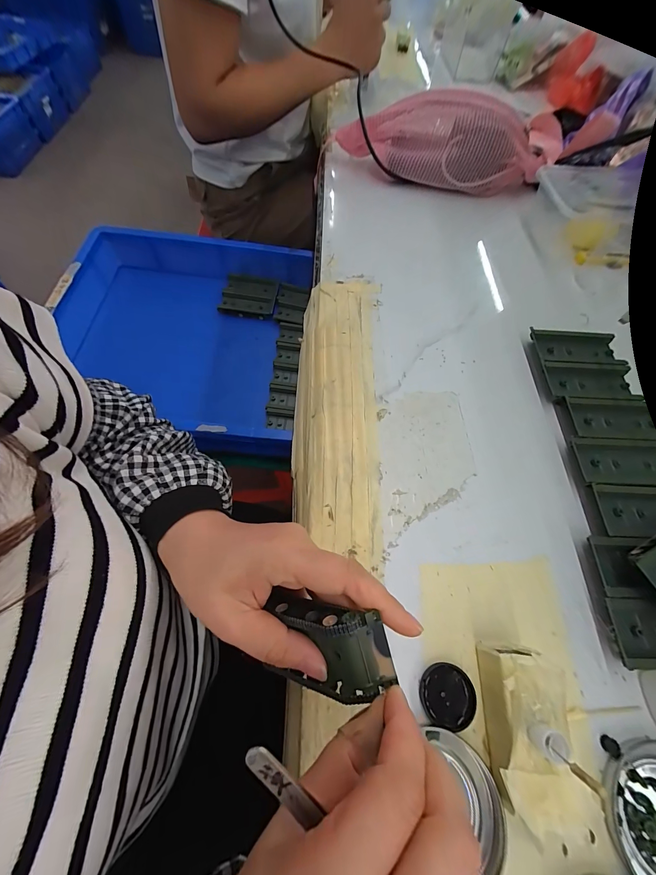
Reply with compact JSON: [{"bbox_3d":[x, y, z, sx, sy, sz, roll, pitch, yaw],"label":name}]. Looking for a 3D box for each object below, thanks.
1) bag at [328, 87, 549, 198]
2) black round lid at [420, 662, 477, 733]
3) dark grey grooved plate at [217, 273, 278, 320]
[{"bbox_3d":[0.167,-0.419,0.444,0.290,0.097,0.073,3,65,-1],"label":"bag"},{"bbox_3d":[0.081,0.174,0.210,0.036,0.005,0.035,1,65,-3],"label":"black round lid"},{"bbox_3d":[-0.146,-0.261,0.575,0.096,0.016,0.079,8,65,0],"label":"dark grey grooved plate"}]

